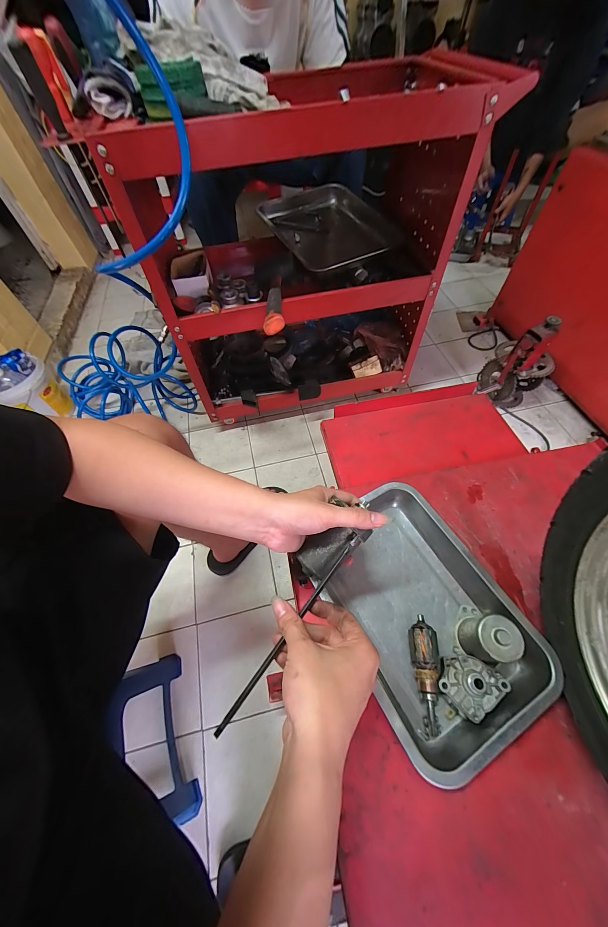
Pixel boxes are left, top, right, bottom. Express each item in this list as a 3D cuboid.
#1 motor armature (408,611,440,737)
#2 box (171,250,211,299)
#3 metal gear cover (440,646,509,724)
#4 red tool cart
[{"bbox_3d":[0.151,0.256,0.377,0.032,0.031,0.117,3,58,5],"label":"motor armature"},{"bbox_3d":[-0.302,-0.516,0.818,0.090,0.054,0.198,-10,55,-4],"label":"box"},{"bbox_3d":[0.203,0.272,0.375,0.064,0.025,0.063,-39,64,-19],"label":"metal gear cover"},{"bbox_3d":[-0.049,-0.548,0.865,0.766,0.677,0.625,-18,59,-8],"label":"red tool cart"}]

